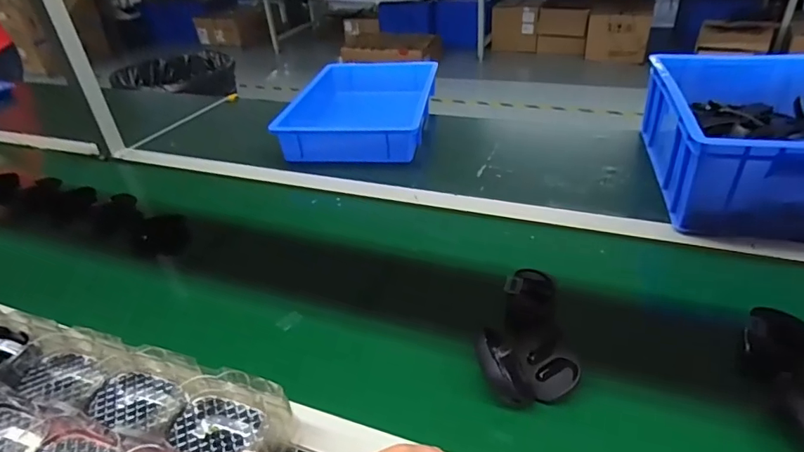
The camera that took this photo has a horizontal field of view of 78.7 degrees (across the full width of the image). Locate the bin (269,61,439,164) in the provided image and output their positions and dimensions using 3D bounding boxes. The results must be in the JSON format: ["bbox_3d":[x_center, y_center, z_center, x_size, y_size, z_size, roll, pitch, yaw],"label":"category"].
[{"bbox_3d":[-0.083,-0.266,1.098,0.290,0.075,0.436,1,35,10],"label":"bin"}]

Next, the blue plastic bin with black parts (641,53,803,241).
[{"bbox_3d":[0.571,-0.144,0.776,0.300,0.136,0.387,4,35,14],"label":"blue plastic bin with black parts"}]

